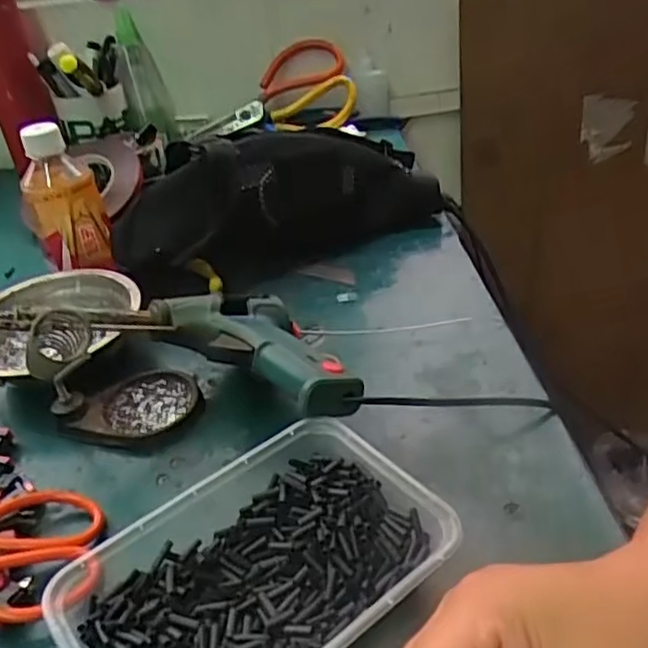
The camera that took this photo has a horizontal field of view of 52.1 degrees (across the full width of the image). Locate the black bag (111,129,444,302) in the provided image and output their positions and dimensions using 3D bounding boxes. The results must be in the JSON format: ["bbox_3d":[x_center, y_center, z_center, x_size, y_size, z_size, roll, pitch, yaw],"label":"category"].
[{"bbox_3d":[-0.033,-0.103,0.558,0.276,0.112,0.050,-14,35,-13],"label":"black bag"}]

